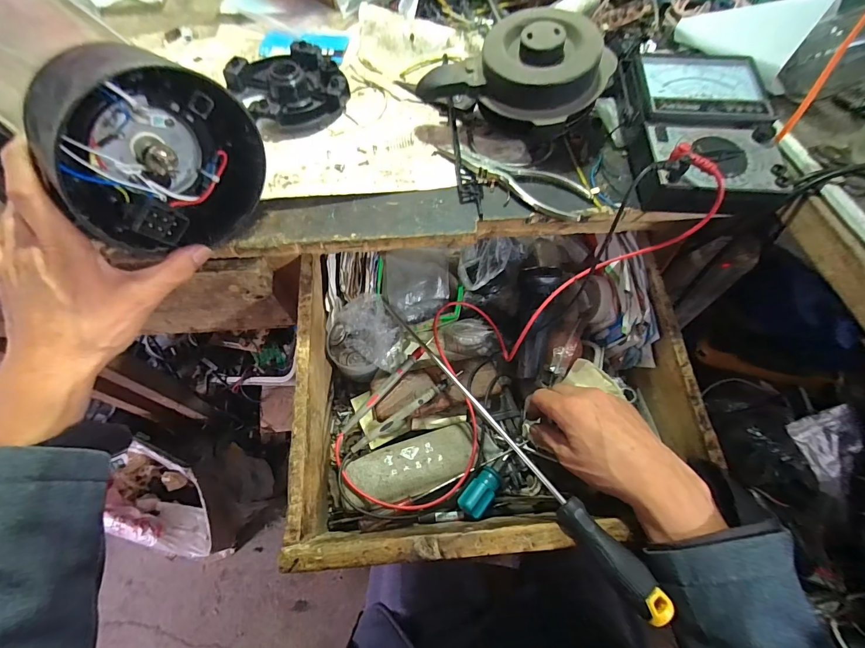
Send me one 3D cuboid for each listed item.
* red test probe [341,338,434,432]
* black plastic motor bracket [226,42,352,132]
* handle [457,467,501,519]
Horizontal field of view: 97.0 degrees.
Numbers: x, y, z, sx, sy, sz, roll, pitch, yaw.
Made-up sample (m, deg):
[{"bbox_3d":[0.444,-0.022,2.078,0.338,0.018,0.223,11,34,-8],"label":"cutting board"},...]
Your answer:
[{"bbox_3d":[-0.049,0.065,0.425,0.012,0.014,0.135,39,68,18],"label":"red test probe"},{"bbox_3d":[-0.149,-0.254,0.410,0.110,0.028,0.106,1,62,-1],"label":"black plastic motor bracket"},{"bbox_3d":[0.052,0.175,0.397,0.030,0.022,0.051,39,68,18],"label":"handle"}]

